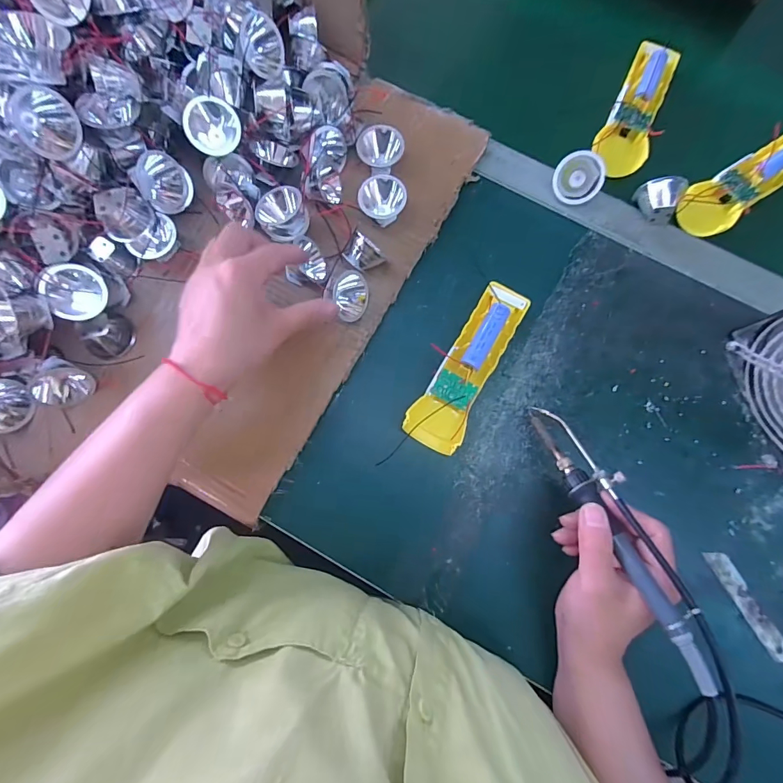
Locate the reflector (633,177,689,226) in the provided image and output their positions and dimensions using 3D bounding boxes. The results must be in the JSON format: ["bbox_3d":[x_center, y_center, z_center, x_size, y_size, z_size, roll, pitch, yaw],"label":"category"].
[{"bbox_3d":[0.256,-0.182,0.380,0.038,0.029,0.032,8,81,3],"label":"reflector"}]

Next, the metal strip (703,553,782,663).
[{"bbox_3d":[0.302,0.181,0.336,0.017,0.005,0.097,-30,80,2],"label":"metal strip"}]

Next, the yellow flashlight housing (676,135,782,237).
[{"bbox_3d":[0.352,-0.204,0.387,0.159,0.024,0.050,-31,81,-4],"label":"yellow flashlight housing"}]

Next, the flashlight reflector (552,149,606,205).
[{"bbox_3d":[0.182,-0.209,0.387,0.045,0.037,0.045,8,122,16],"label":"flashlight reflector"}]

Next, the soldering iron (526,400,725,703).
[{"bbox_3d":[0.164,0.095,0.287,0.030,0.021,0.205,-21,59,-2],"label":"soldering iron"}]

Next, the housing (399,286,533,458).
[{"bbox_3d":[0.068,-0.024,0.357,0.049,0.033,0.161,28,82,6],"label":"housing"}]

